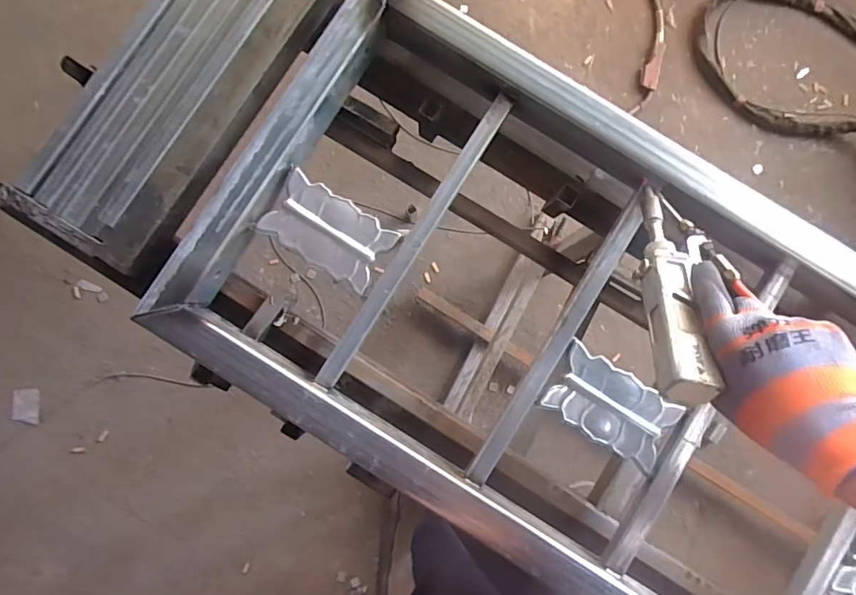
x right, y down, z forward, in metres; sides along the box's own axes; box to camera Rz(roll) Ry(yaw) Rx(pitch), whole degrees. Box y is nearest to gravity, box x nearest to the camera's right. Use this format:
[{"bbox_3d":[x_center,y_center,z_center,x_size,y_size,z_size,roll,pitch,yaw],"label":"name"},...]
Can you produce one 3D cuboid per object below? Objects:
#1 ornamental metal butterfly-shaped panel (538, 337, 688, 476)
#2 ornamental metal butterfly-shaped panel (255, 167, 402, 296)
[{"bbox_3d":[0.191,0.113,0.514,0.130,0.007,0.075,31,85,1],"label":"ornamental metal butterfly-shaped panel"},{"bbox_3d":[-0.104,-0.069,0.522,0.127,0.012,0.074,34,85,1],"label":"ornamental metal butterfly-shaped panel"}]

